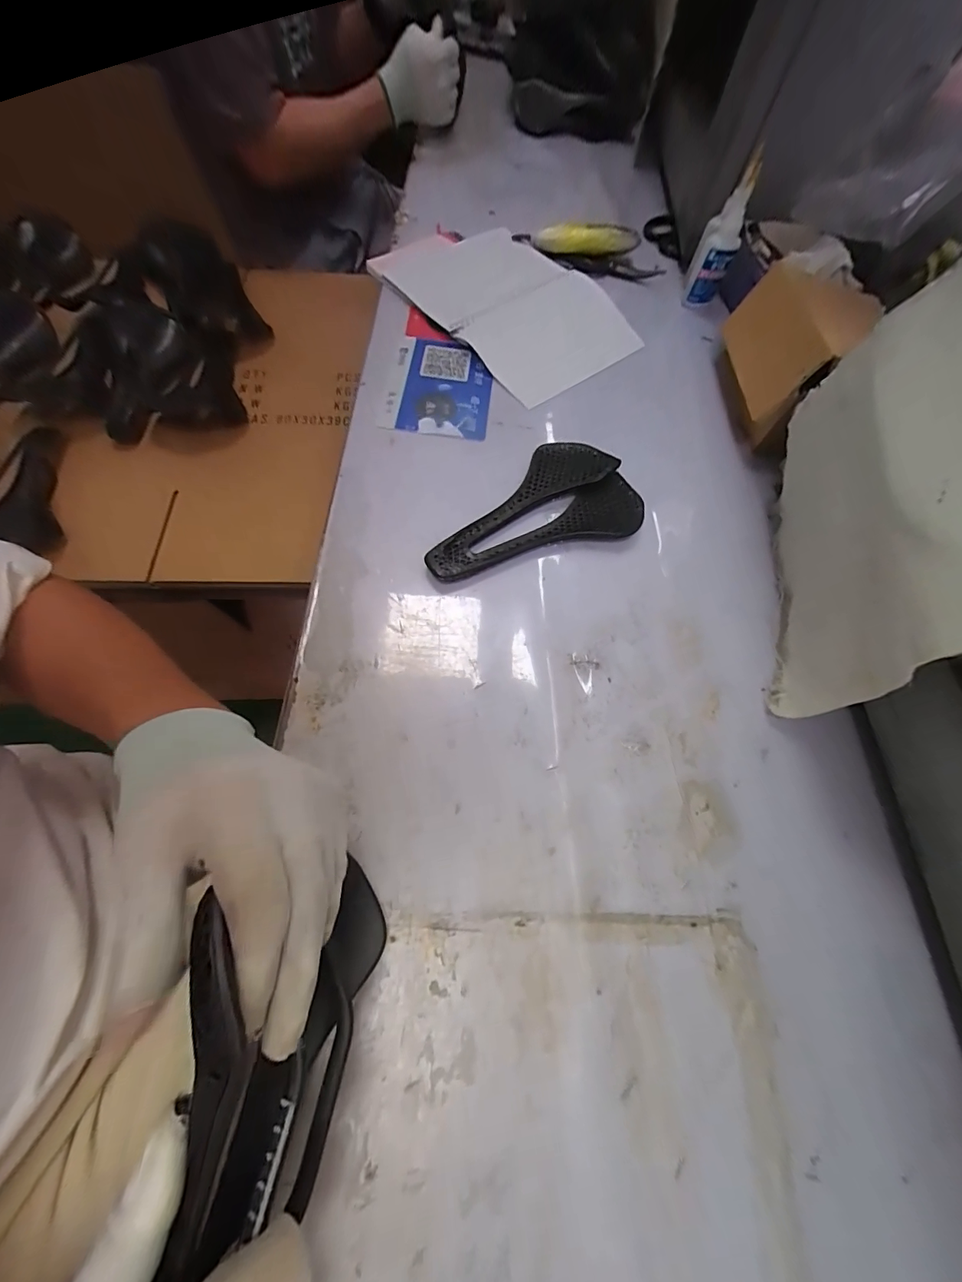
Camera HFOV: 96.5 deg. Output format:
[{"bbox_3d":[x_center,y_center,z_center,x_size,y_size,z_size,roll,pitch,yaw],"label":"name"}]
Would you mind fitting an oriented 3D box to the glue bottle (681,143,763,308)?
[{"bbox_3d":[0.297,-0.495,0.537,0.047,0.134,0.047,24,67,6],"label":"glue bottle"}]

